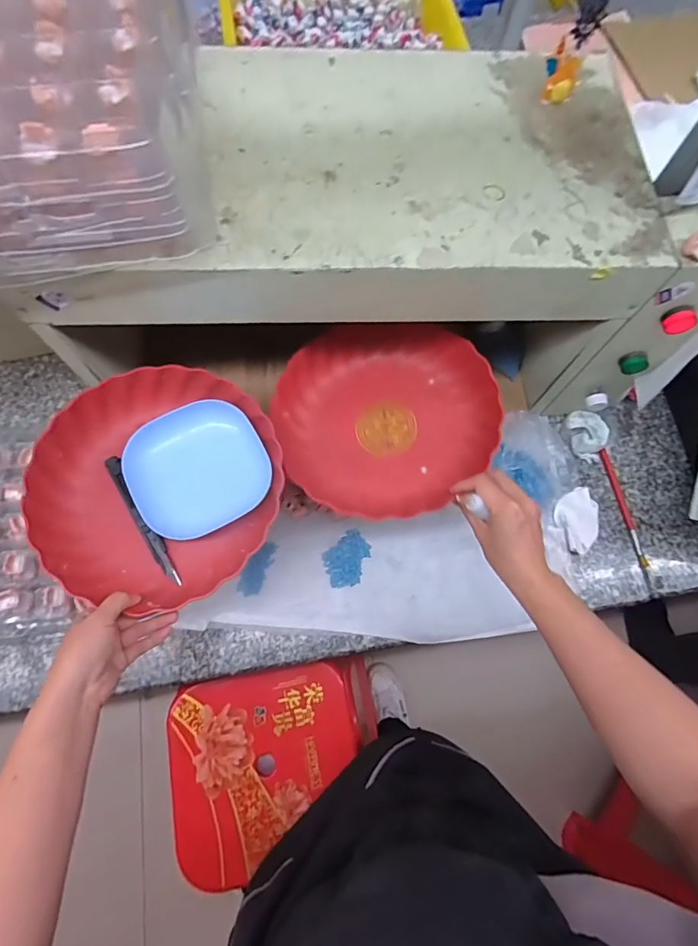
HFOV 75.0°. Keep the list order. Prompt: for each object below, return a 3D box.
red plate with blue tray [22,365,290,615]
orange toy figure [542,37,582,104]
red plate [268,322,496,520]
[{"bbox_3d":[-0.192,0.009,0.472,0.233,0.057,0.233,0,71,-1],"label":"red plate with blue tray"},{"bbox_3d":[0.206,-0.386,0.439,0.032,0.038,0.032,15,71,4],"label":"orange toy figure"},{"bbox_3d":[0.040,-0.069,0.517,0.238,0.074,0.224,0,71,-1],"label":"red plate"}]

